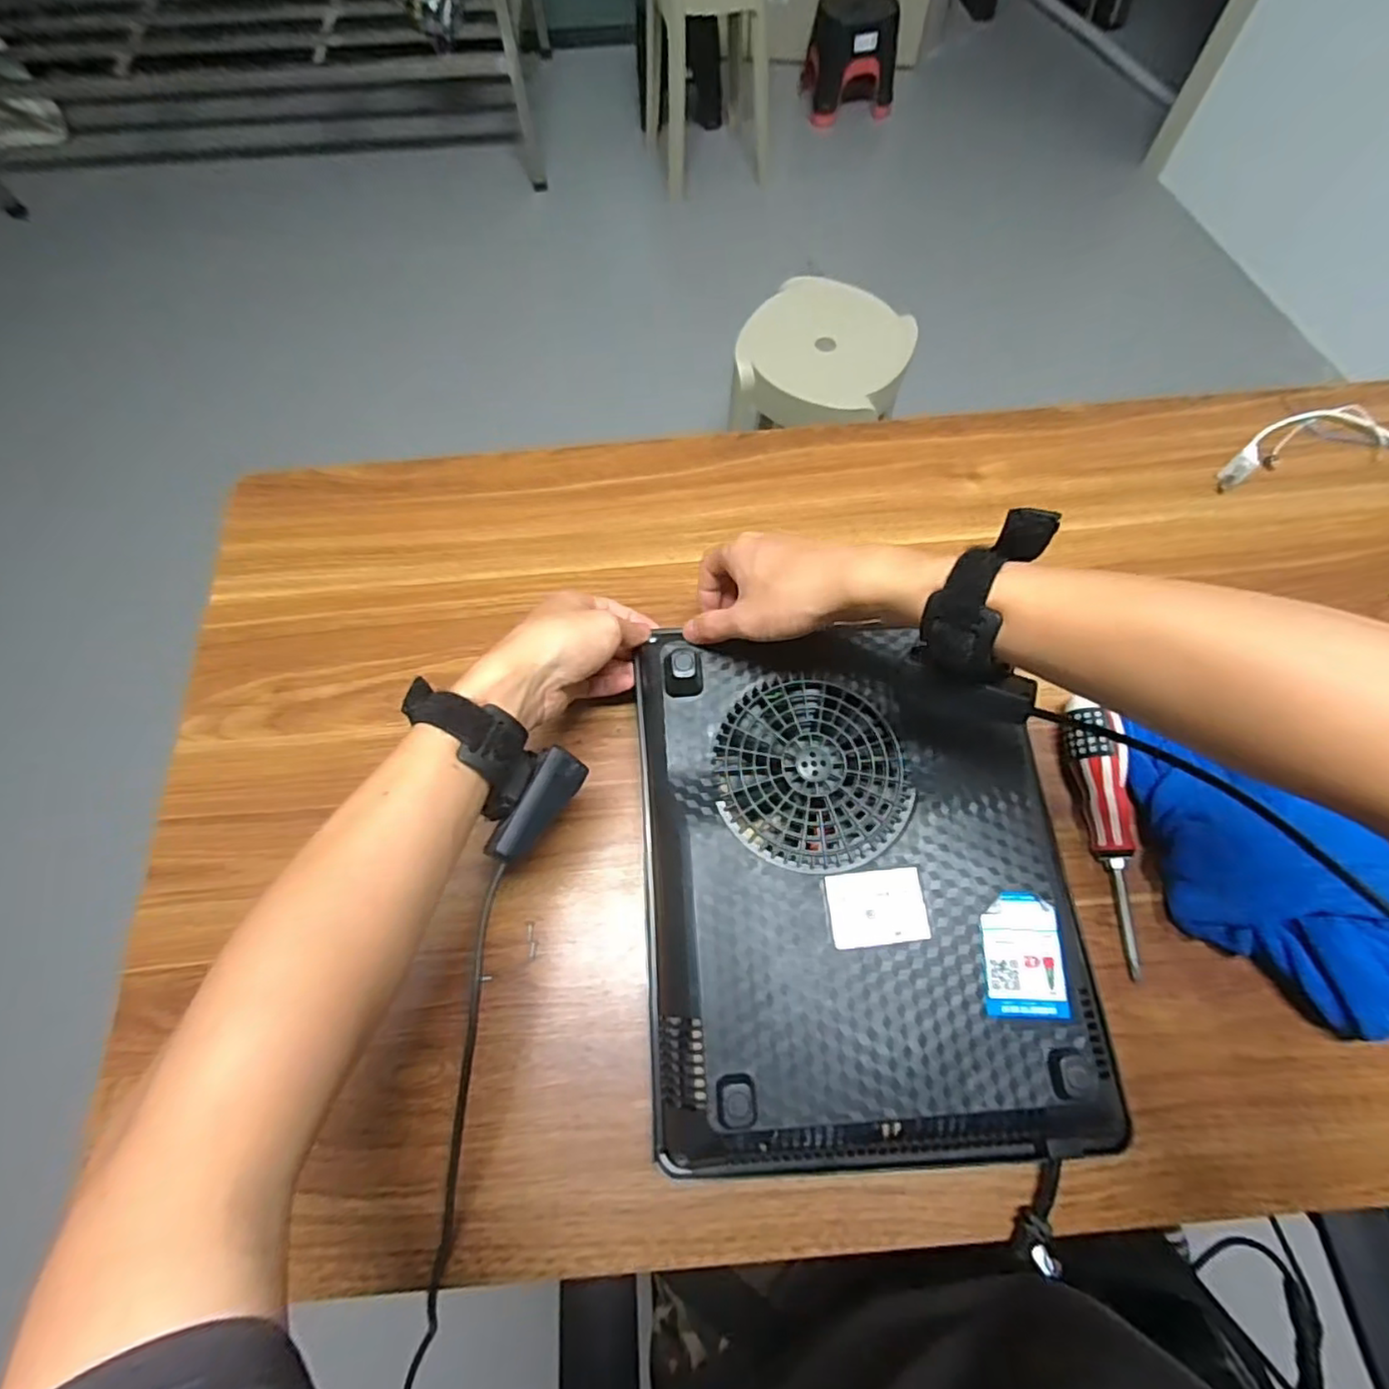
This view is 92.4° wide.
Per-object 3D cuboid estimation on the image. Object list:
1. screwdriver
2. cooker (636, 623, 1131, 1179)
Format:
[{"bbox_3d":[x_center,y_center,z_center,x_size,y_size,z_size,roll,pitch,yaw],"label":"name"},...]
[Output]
[{"bbox_3d":[0.276,0.088,0.436,0.031,0.027,0.171,-4,80,-1],"label":"screwdriver"},{"bbox_3d":[0.098,0.112,0.415,0.254,0.059,0.313,-4,67,0],"label":"cooker"}]

